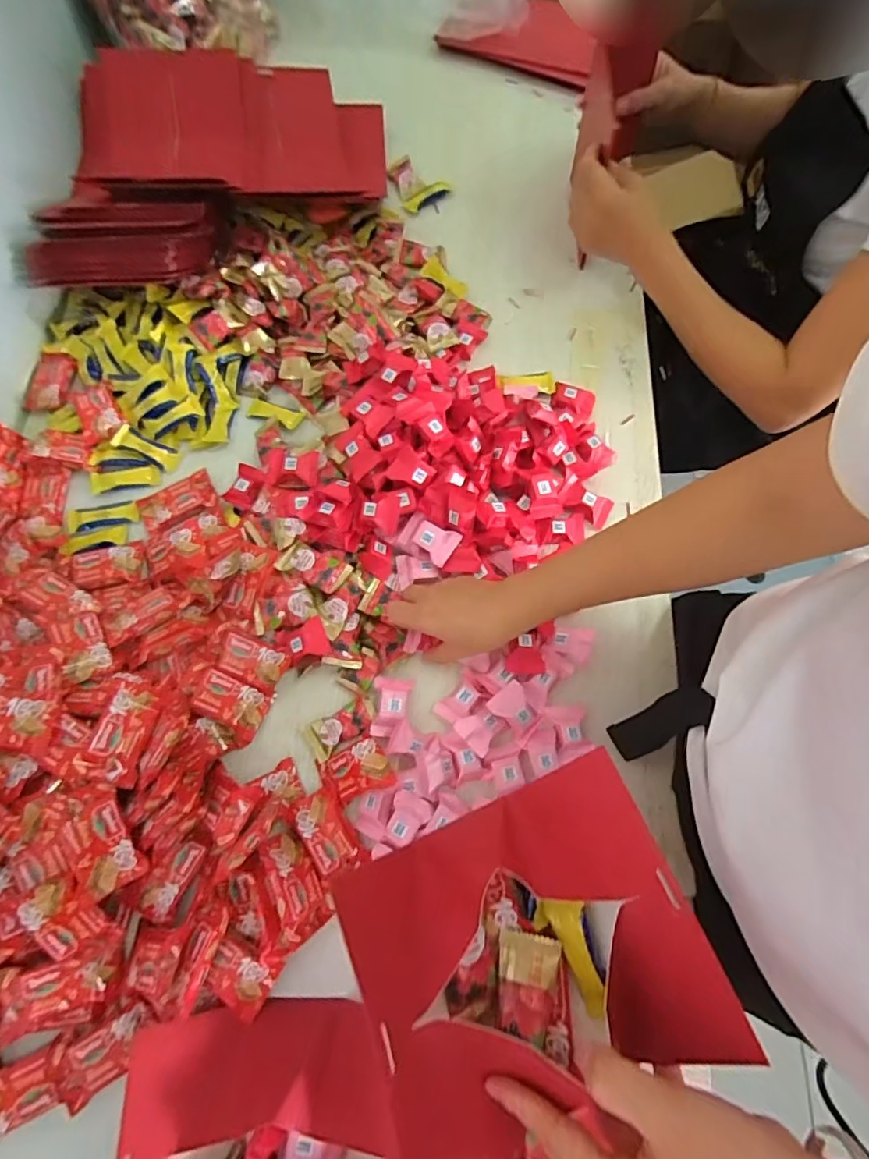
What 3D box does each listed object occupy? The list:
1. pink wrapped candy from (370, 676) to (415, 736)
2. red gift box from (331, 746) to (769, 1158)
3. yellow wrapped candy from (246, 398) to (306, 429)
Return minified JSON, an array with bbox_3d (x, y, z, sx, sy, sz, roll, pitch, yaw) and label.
[{"bbox_3d":[-0.040,0.114,0.485,0.032,0.009,0.052,8,71,4],"label":"pink wrapped candy"},{"bbox_3d":[0.052,0.211,0.306,0.175,0.069,0.156,-21,72,-10],"label":"red gift box"},{"bbox_3d":[-0.177,-0.185,0.597,0.062,0.014,0.024,15,72,6],"label":"yellow wrapped candy"}]

